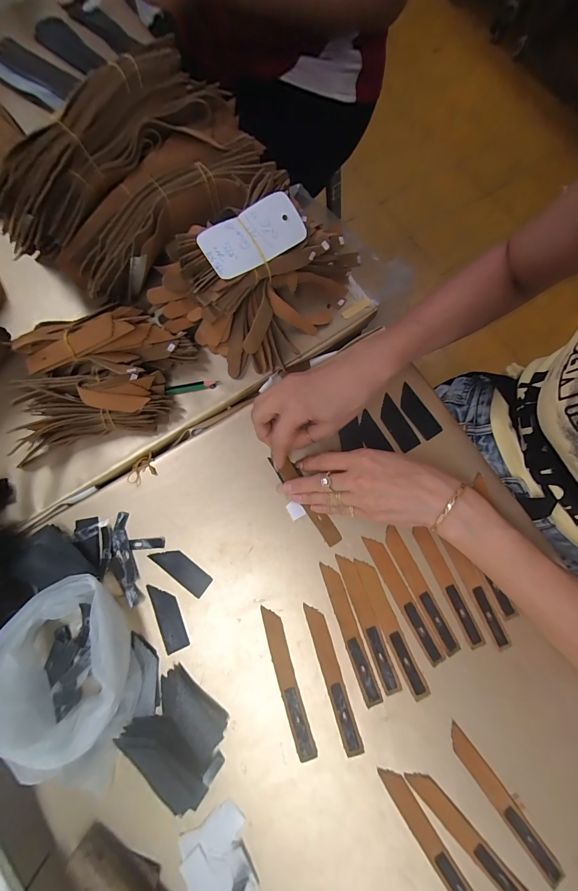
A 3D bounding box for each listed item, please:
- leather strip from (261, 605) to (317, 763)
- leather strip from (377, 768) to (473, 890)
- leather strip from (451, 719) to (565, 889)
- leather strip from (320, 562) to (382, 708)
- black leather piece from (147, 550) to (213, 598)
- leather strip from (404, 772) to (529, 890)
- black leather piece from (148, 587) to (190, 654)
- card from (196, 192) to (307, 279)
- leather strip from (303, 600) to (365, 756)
[{"bbox_3d":[-0.002,0.217,0.300,0.017,0.004,0.126,-17,77,-3],"label":"leather strip"},{"bbox_3d":[0.121,0.337,0.272,0.017,0.005,0.125,-34,79,-7],"label":"leather strip"},{"bbox_3d":[0.183,0.306,0.277,0.016,0.007,0.124,-36,79,-8],"label":"leather strip"},{"bbox_3d":[0.058,0.177,0.308,0.017,0.004,0.126,-17,77,-4],"label":"leather strip"},{"bbox_3d":[-0.108,0.123,0.322,0.063,0.004,0.022,35,79,8],"label":"black leather piece"},{"bbox_3d":[0.152,0.332,0.272,0.019,0.007,0.126,-44,80,-9],"label":"leather strip"},{"bbox_3d":[-0.117,0.165,0.313,0.023,0.004,0.063,-24,78,-5],"label":"black leather piece"},{"bbox_3d":[-0.035,-0.208,0.322,0.103,0.006,0.051,-34,101,-8],"label":"card"},{"bbox_3d":[0.040,0.214,0.301,0.017,0.005,0.124,-16,77,-3],"label":"leather strip"}]

